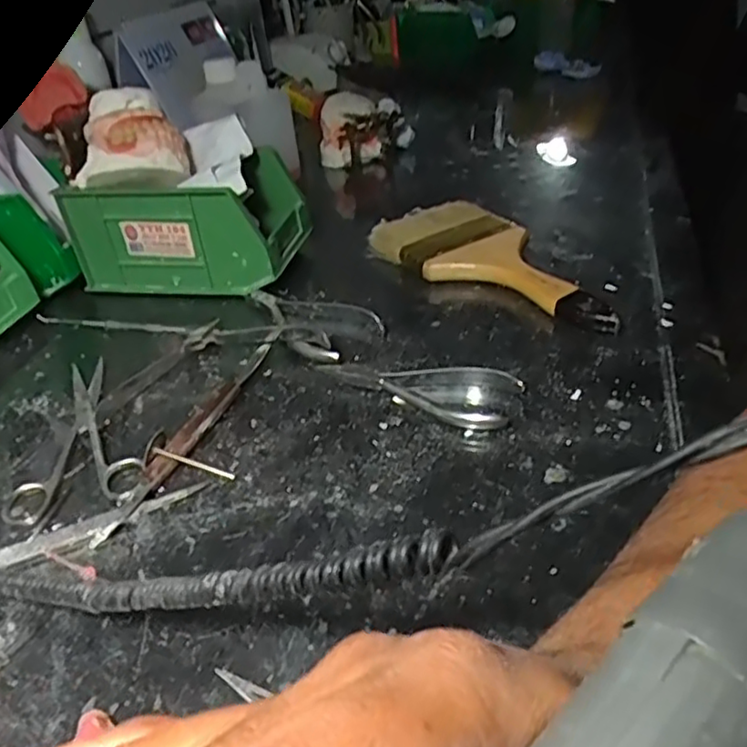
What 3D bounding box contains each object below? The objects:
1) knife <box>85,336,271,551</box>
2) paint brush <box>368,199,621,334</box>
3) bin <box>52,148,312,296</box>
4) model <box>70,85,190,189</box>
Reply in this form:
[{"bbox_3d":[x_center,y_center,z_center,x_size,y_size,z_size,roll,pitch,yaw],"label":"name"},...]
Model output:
[{"bbox_3d":[-0.099,0.030,0.375,0.014,0.013,0.172,6,36,18],"label":"knife"},{"bbox_3d":[0.099,-0.088,0.506,0.095,0.026,0.225,-29,40,-29],"label":"paint brush"},{"bbox_3d":[-0.149,-0.125,0.544,0.168,0.086,0.094,3,36,14],"label":"bin"},{"bbox_3d":[-0.182,-0.178,0.493,0.077,0.051,0.062,-1,35,8],"label":"model"}]

